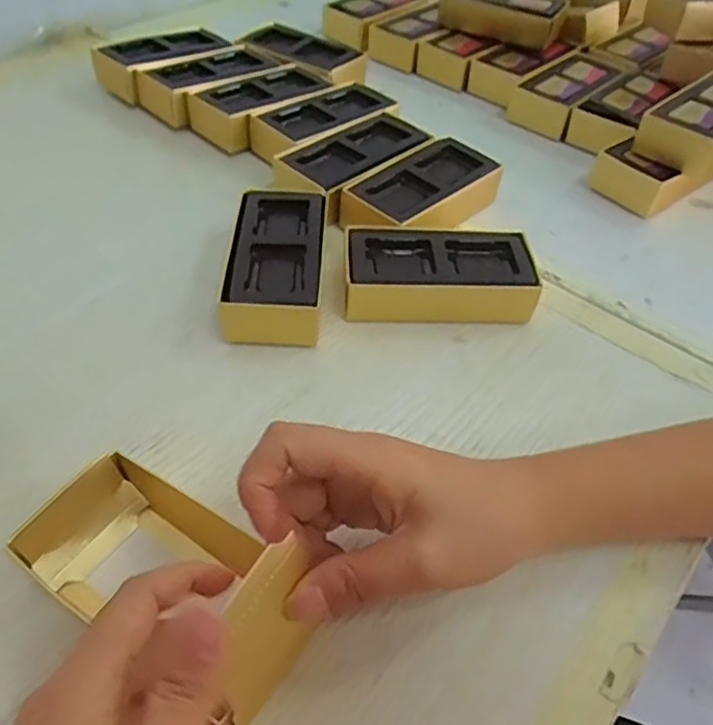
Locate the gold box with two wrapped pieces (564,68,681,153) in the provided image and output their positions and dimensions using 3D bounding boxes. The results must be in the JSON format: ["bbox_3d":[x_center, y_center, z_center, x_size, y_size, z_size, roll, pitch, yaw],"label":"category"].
[{"bbox_3d":[0.237,-0.223,0.561,0.056,0.038,0.122,33,53,24],"label":"gold box with two wrapped pieces"}]

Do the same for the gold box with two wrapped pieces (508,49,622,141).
[{"bbox_3d":[0.196,-0.246,0.586,0.066,0.037,0.114,36,54,26],"label":"gold box with two wrapped pieces"}]

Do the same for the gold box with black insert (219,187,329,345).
[{"bbox_3d":[-0.048,-0.060,0.399,0.057,0.035,0.120,3,47,-2],"label":"gold box with black insert"}]

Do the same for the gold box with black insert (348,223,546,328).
[{"bbox_3d":[0.050,-0.053,0.399,0.110,0.034,0.057,3,47,-1],"label":"gold box with black insert"}]

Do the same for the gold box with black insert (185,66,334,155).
[{"bbox_3d":[-0.080,-0.215,0.540,0.062,0.038,0.112,35,54,25],"label":"gold box with black insert"}]

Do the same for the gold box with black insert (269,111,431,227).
[{"bbox_3d":[-0.002,-0.148,0.481,0.065,0.029,0.123,31,53,23],"label":"gold box with black insert"}]

